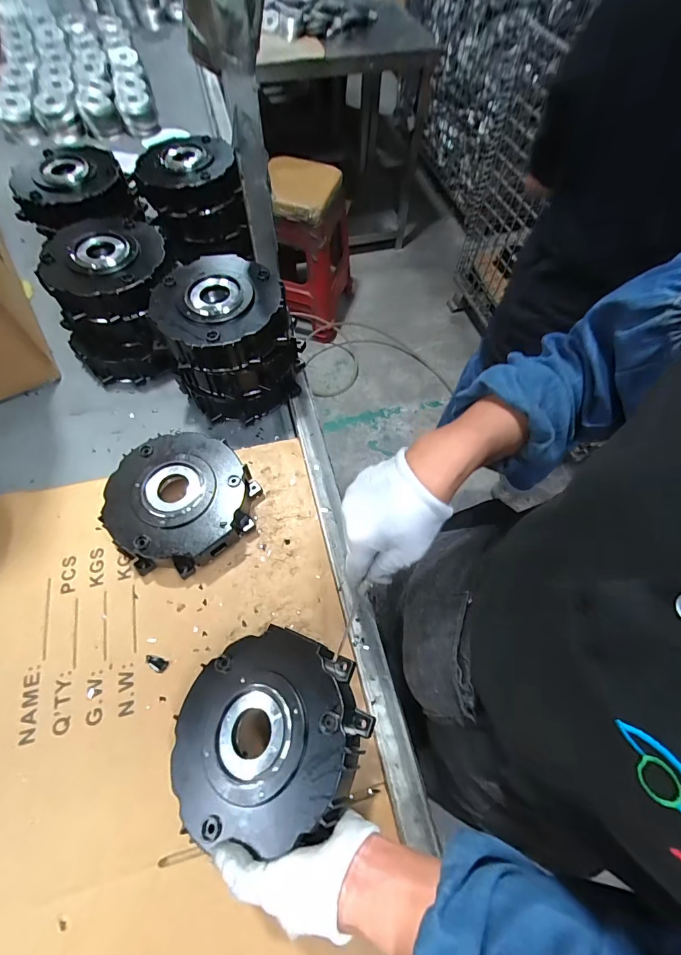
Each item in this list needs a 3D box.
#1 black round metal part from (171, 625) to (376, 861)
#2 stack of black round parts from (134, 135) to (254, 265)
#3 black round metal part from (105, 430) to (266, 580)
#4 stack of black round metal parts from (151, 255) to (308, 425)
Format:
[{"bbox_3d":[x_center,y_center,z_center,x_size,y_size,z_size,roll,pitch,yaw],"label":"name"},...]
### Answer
[{"bbox_3d":[-0.068,0.231,0.360,0.178,0.048,0.168,-10,55,14],"label":"black round metal part"},{"bbox_3d":[-0.265,-0.505,0.716,0.158,0.144,0.147,-17,65,-9],"label":"stack of black round parts"},{"bbox_3d":[-0.204,0.028,0.504,0.170,0.059,0.175,1,63,-1],"label":"black round metal part"},{"bbox_3d":[-0.158,-0.199,0.572,0.176,0.150,0.179,-22,66,-12],"label":"stack of black round metal parts"}]

